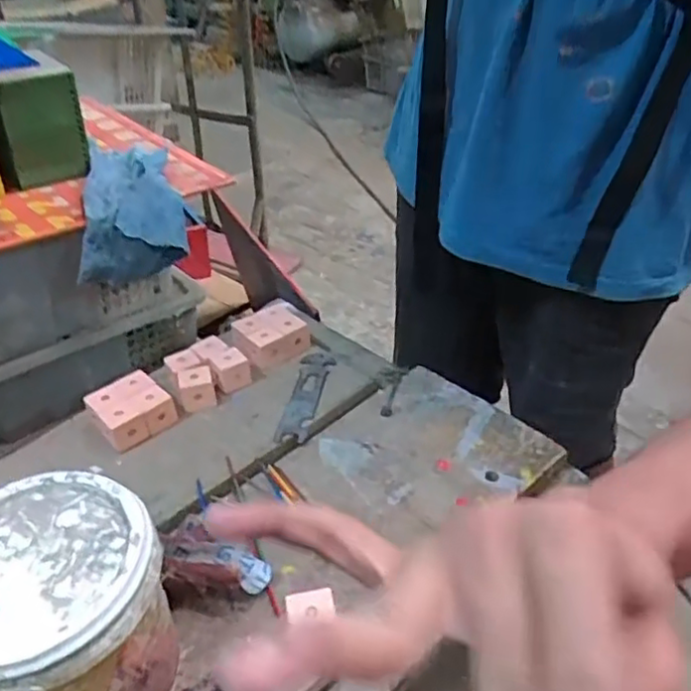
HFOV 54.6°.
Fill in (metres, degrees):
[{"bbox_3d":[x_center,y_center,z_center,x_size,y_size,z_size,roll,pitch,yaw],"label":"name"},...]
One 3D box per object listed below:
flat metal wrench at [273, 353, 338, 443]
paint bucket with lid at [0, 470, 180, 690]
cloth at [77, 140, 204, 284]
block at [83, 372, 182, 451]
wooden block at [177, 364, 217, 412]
[{"bbox_3d":[-0.039,0.046,0.658,0.032,0.005,0.130,6,37,8],"label":"flat metal wrench"},{"bbox_3d":[-0.166,0.169,0.405,0.118,0.132,0.120,0,36,0],"label":"paint bucket with lid"},{"bbox_3d":[-0.250,-0.159,0.812,0.118,0.097,0.208,-4,37,-3],"label":"cloth"},{"bbox_3d":[-0.202,0.061,0.634,0.062,0.033,0.063,-27,44,-32],"label":"block"},{"bbox_3d":[-0.146,0.042,0.656,0.034,0.029,0.030,-12,38,-15],"label":"wooden block"}]

